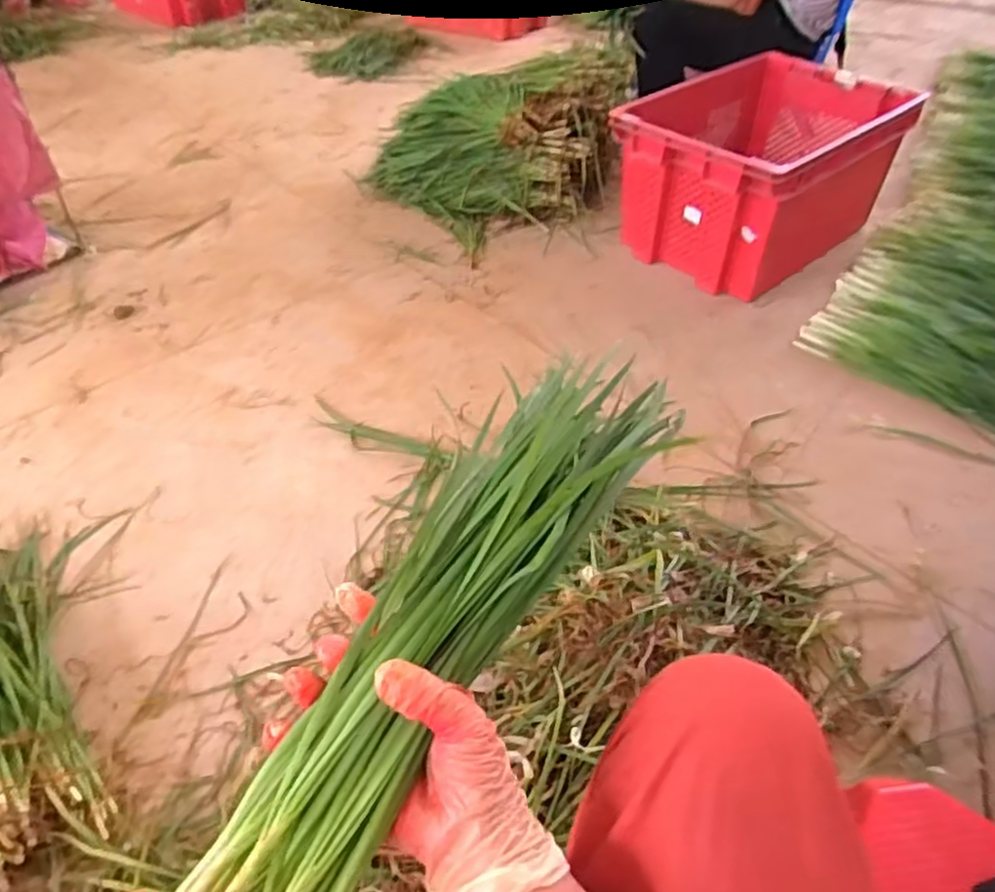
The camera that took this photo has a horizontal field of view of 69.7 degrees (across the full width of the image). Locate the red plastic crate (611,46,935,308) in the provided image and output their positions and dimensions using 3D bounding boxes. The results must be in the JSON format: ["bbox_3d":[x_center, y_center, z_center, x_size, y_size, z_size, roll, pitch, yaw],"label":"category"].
[{"bbox_3d":[0.590,-0.656,1.664,0.475,0.275,0.644,33,53,29],"label":"red plastic crate"}]

